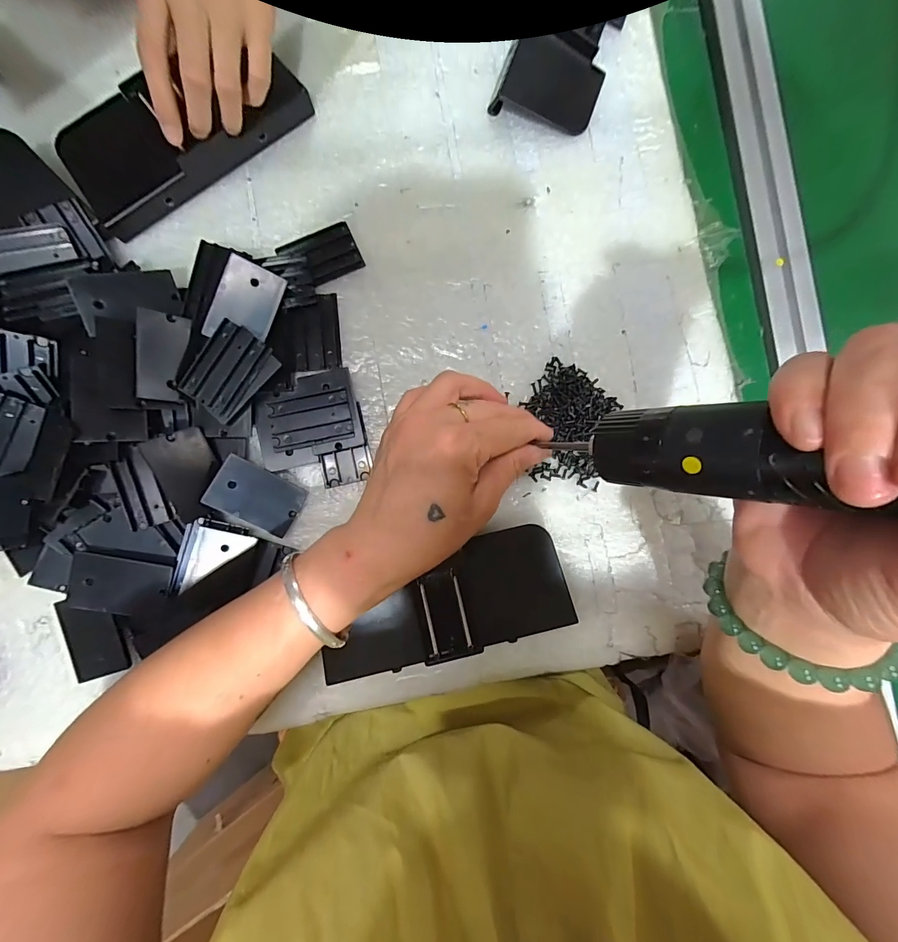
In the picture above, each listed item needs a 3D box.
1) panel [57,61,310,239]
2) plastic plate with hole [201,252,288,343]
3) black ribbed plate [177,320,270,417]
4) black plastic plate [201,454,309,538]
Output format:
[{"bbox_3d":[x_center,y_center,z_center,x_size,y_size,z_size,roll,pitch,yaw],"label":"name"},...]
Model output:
[{"bbox_3d":[-0.188,-0.242,0.277,0.163,0.030,0.076,-39,89,-4],"label":"panel"},{"bbox_3d":[-0.134,-0.110,0.262,0.036,0.004,0.053,21,95,-23],"label":"plastic plate with hole"},{"bbox_3d":[-0.144,-0.066,0.256,0.036,0.004,0.055,37,91,-5],"label":"black ribbed plate"},{"bbox_3d":[-0.128,0.017,0.266,0.055,0.004,0.035,30,78,-19],"label":"black plastic plate"}]

